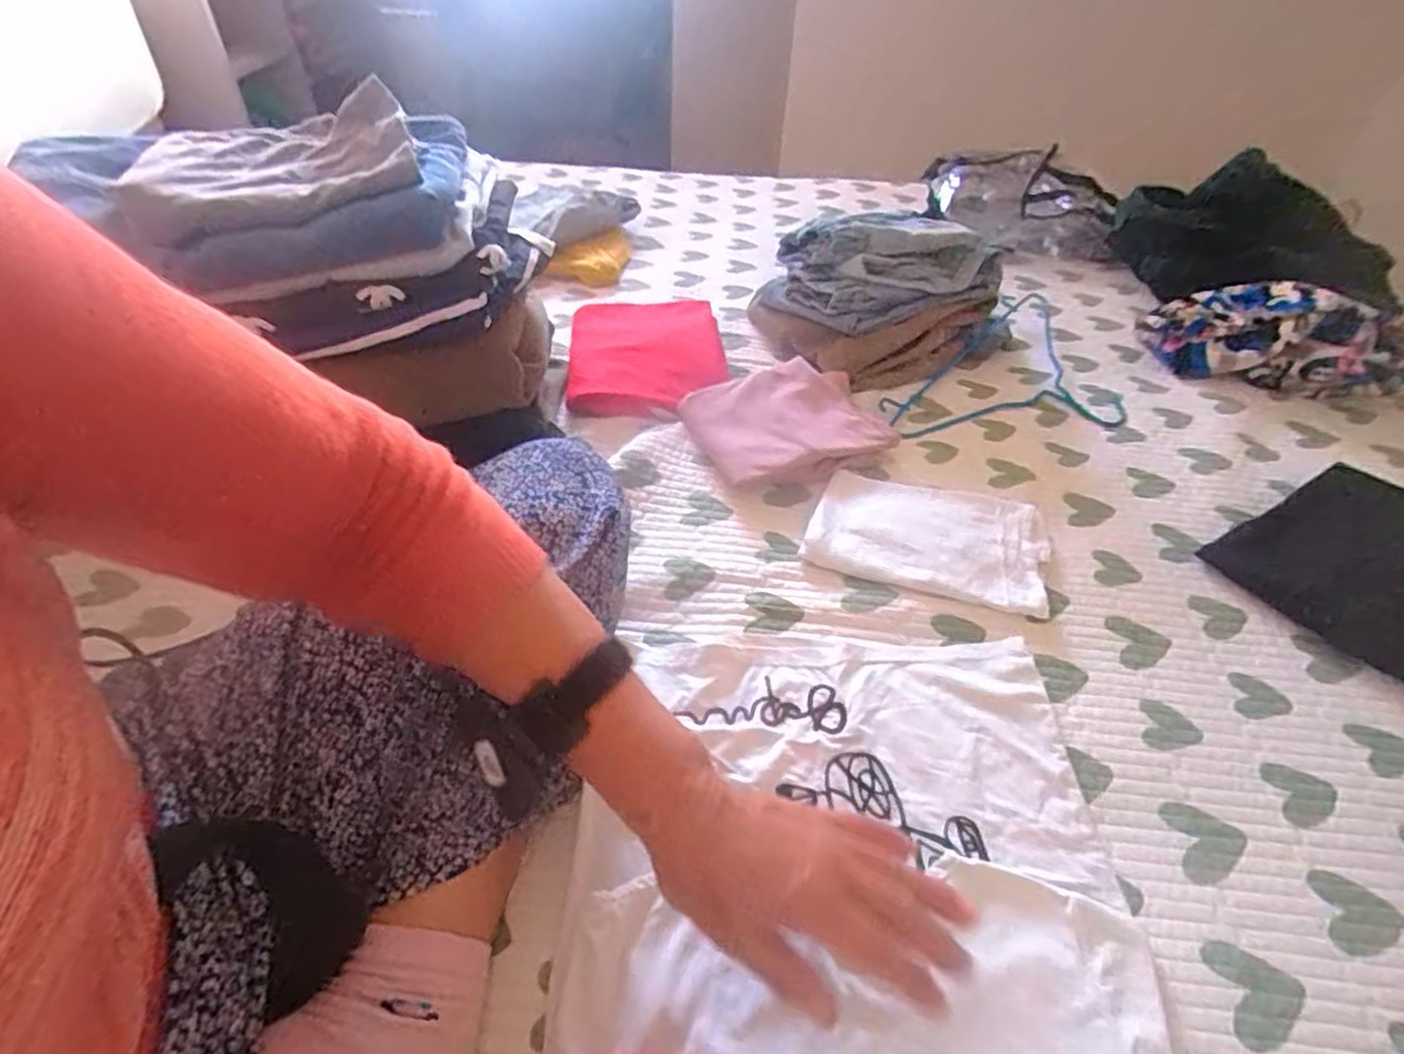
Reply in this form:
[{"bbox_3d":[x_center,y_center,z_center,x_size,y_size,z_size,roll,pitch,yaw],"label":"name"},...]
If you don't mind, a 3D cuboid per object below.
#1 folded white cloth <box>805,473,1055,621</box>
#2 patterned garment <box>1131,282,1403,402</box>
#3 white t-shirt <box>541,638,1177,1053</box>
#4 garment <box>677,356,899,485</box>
[{"bbox_3d":[0.205,0.007,0.641,0.201,0.017,0.139,14,45,13],"label":"folded white cloth"},{"bbox_3d":[0.709,-0.241,0.863,0.277,0.097,0.157,21,47,19],"label":"patterned garment"},{"bbox_3d":[0.085,0.210,0.438,0.333,0.031,0.337,2,44,1],"label":"white t-shirt"},{"bbox_3d":[0.090,-0.114,0.743,0.195,0.038,0.158,-16,47,-17],"label":"garment"}]

